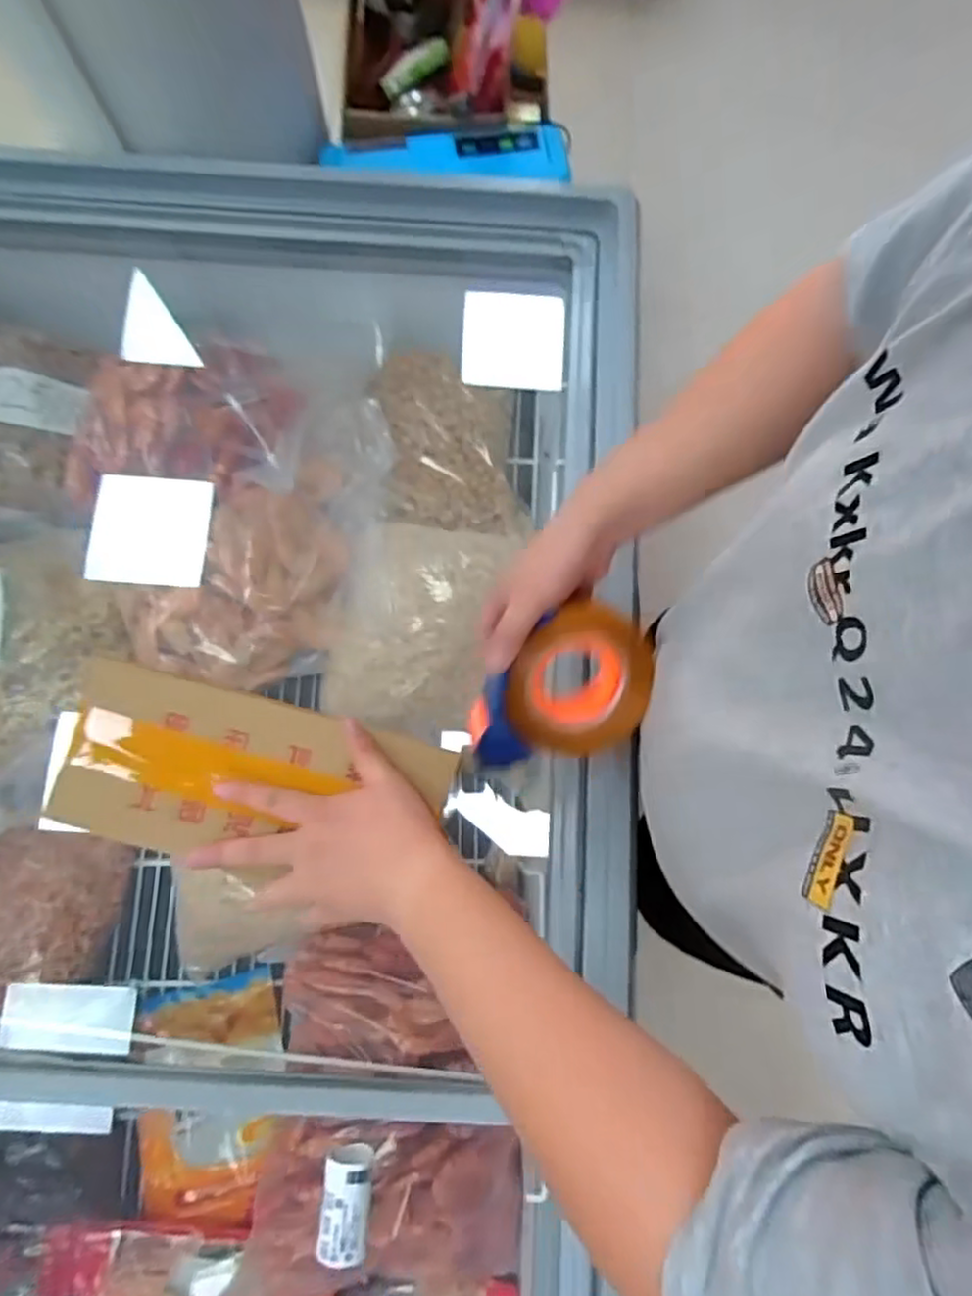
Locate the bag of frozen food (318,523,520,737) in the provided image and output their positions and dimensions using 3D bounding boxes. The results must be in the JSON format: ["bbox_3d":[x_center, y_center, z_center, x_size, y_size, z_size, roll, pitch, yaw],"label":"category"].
[{"bbox_3d":[-0.090,-0.045,0.833,0.198,0.080,0.260,12,78,1],"label":"bag of frozen food"}]

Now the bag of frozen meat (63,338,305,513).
[{"bbox_3d":[-0.391,-0.292,0.860,0.289,0.075,0.203,0,78,-2],"label":"bag of frozen meat"}]

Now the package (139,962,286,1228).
[{"bbox_3d":[-0.339,0.536,0.821,0.177,0.048,0.264,3,78,-1],"label":"package"}]

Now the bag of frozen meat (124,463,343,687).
[{"bbox_3d":[-0.321,-0.094,0.837,0.271,0.071,0.270,-3,78,-2],"label":"bag of frozen meat"}]

